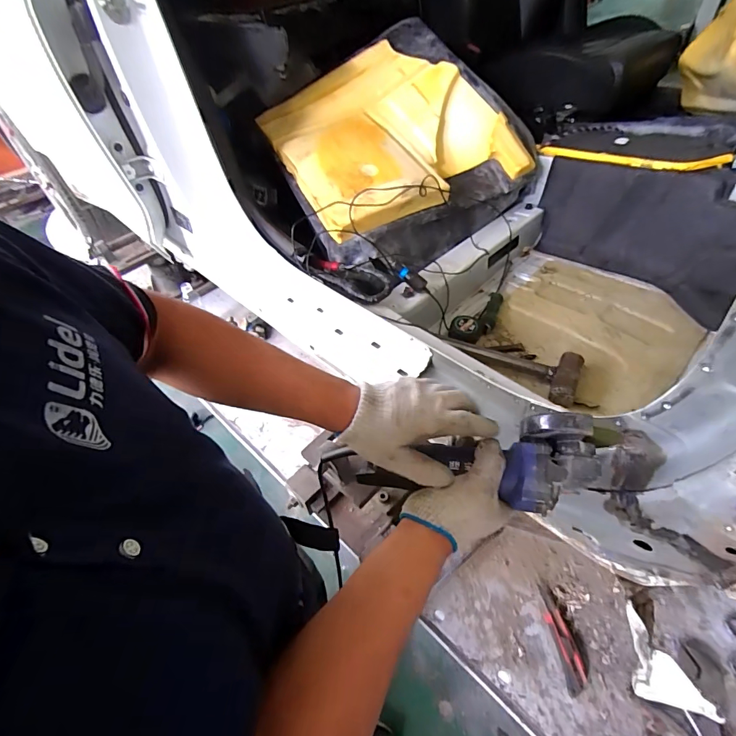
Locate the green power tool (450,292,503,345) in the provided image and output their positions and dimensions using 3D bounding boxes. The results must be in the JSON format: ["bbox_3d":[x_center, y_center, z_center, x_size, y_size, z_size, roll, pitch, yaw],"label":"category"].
[{"bbox_3d":[0.246,-0.113,0.892,0.067,0.046,0.199,30,57,29],"label":"green power tool"}]

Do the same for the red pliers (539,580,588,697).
[{"bbox_3d":[0.375,0.505,0.786,0.055,0.020,0.176,-8,48,0],"label":"red pliers"}]

